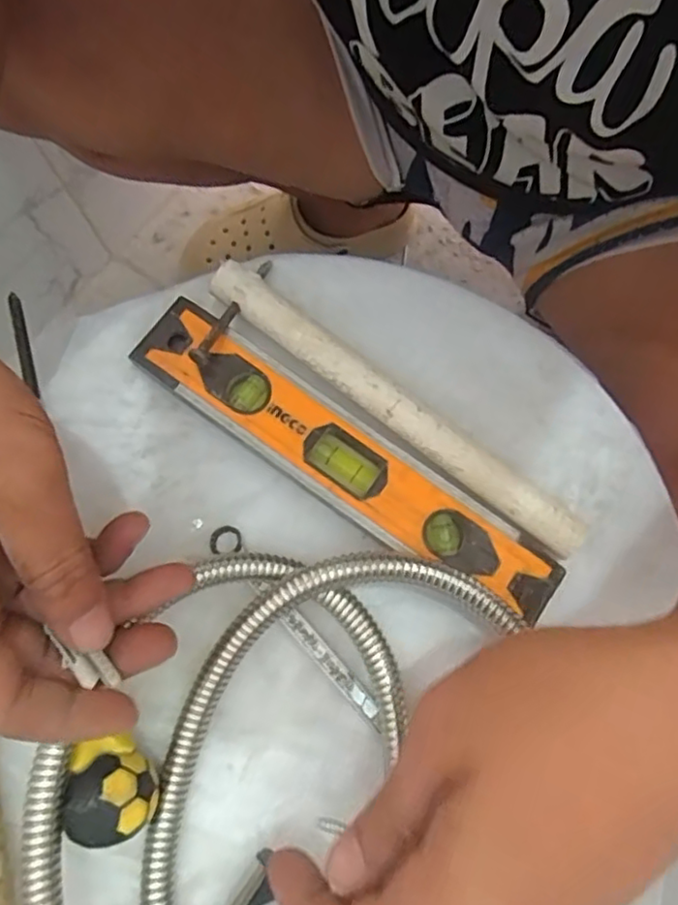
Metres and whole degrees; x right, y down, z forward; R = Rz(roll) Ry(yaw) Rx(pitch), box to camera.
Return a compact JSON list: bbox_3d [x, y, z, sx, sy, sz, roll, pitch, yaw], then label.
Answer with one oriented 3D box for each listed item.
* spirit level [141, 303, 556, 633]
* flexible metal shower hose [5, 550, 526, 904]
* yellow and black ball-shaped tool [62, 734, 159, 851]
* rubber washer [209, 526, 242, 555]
[{"bbox_3d":[0.002,0.004,0.295,0.216,0.021,0.040,35,79,7],"label":"spirit level"},{"bbox_3d":[-0.017,0.152,0.242,0.210,0.047,0.224,0,77,-1],"label":"flexible metal shower hose"},{"bbox_3d":[-0.086,0.130,0.249,0.031,0.026,0.036,-2,77,-1],"label":"yellow and black ball-shaped tool"},{"bbox_3d":[-0.052,0.040,0.294,0.015,0.005,0.013,-9,77,-3],"label":"rubber washer"}]

